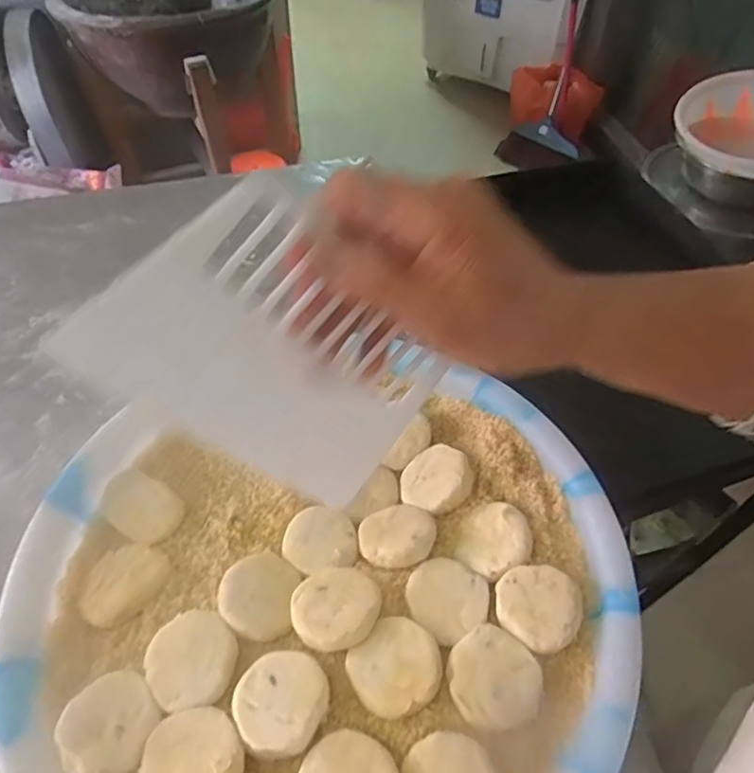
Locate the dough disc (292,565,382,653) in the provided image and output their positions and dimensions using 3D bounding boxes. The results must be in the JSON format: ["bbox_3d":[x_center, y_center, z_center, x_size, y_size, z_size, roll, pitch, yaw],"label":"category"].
[{"bbox_3d":[-0.028,0.149,0.396,0.056,0.012,0.055,25,55,18],"label":"dough disc"}]

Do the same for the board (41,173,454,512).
[{"bbox_3d":[-0.041,-0.009,0.274,0.108,0.163,0.007,-43,36,9],"label":"board"}]

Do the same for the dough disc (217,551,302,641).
[{"bbox_3d":[-0.082,0.143,0.407,0.051,0.010,0.058,6,52,4],"label":"dough disc"}]

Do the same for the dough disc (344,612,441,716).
[{"bbox_3d":[0.012,0.179,0.373,0.054,0.018,0.053,0,52,0],"label":"dough disc"}]

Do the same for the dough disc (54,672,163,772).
[{"bbox_3d":[-0.158,0.199,0.345,0.052,0.009,0.053,0,52,0],"label":"dough disc"}]

